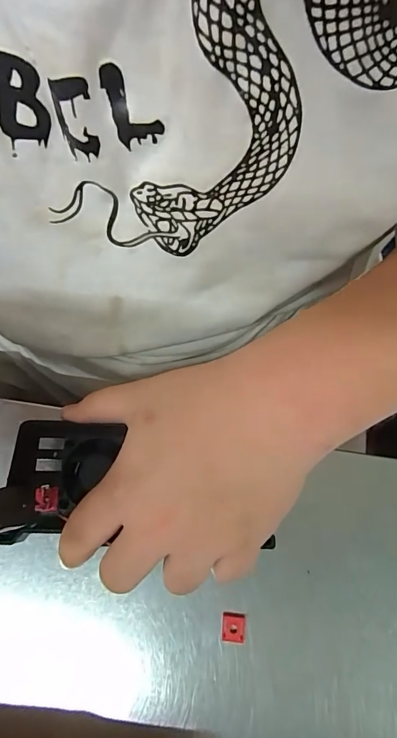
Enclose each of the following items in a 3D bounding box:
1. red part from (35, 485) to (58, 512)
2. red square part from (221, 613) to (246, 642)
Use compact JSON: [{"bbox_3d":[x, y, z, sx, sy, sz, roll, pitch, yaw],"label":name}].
[{"bbox_3d":[-0.086,0.073,0.230,0.011,0.007,0.014,-5,75,1],"label":"red part"},{"bbox_3d":[0.020,0.148,0.233,0.013,0.005,0.014,3,75,3],"label":"red square part"}]

